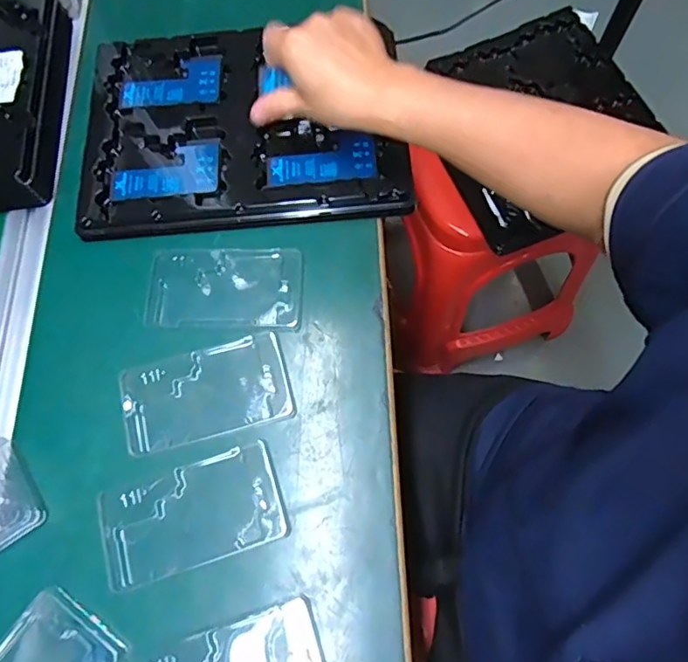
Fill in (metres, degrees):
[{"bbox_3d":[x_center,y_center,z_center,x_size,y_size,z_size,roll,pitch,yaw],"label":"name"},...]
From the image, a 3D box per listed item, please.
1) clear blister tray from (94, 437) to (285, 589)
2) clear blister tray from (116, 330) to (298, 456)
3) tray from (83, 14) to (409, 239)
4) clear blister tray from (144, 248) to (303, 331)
[{"bbox_3d":[-0.110,0.132,0.398,0.127,0.005,0.071,-18,69,-3],"label":"clear blister tray"},{"bbox_3d":[-0.108,0.048,0.429,0.130,0.010,0.073,-16,69,-2],"label":"clear blister tray"},{"bbox_3d":[-0.092,-0.190,0.501,0.287,0.017,0.211,-4,71,2],"label":"tray"},{"bbox_3d":[-0.100,-0.036,0.457,0.127,0.011,0.069,-1,69,4],"label":"clear blister tray"}]

